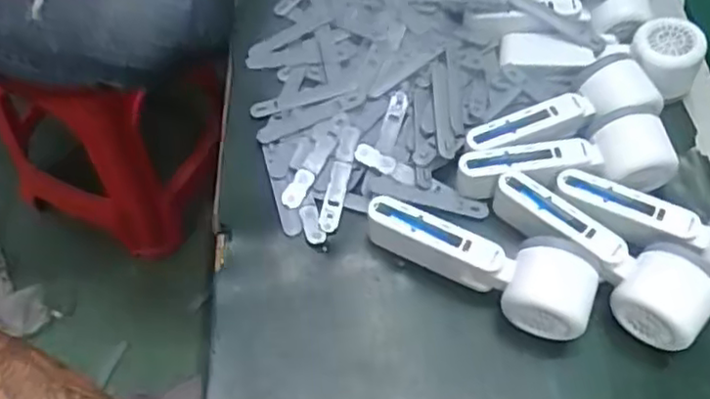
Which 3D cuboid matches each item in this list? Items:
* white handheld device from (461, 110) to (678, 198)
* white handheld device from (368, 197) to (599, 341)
[{"bbox_3d":[0.161,-0.030,0.504,0.158,0.045,0.055,-9,59,-8],"label":"white handheld device"},{"bbox_3d":[0.084,0.045,0.464,0.160,0.057,0.055,18,60,8],"label":"white handheld device"}]

